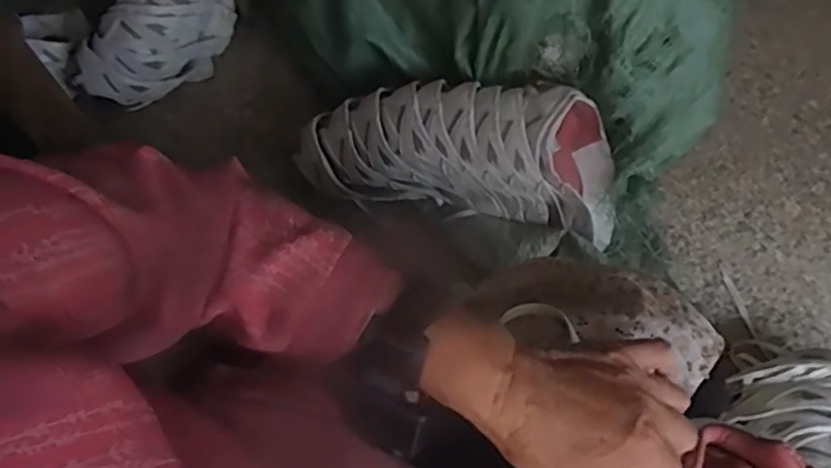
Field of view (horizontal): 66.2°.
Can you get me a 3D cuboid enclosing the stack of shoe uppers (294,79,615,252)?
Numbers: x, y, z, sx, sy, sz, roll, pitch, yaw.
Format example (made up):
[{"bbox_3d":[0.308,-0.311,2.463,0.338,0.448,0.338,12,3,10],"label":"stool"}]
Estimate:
[{"bbox_3d":[0.070,-0.125,0.901,0.448,0.132,0.173,13,65,7],"label":"stack of shoe uppers"}]

